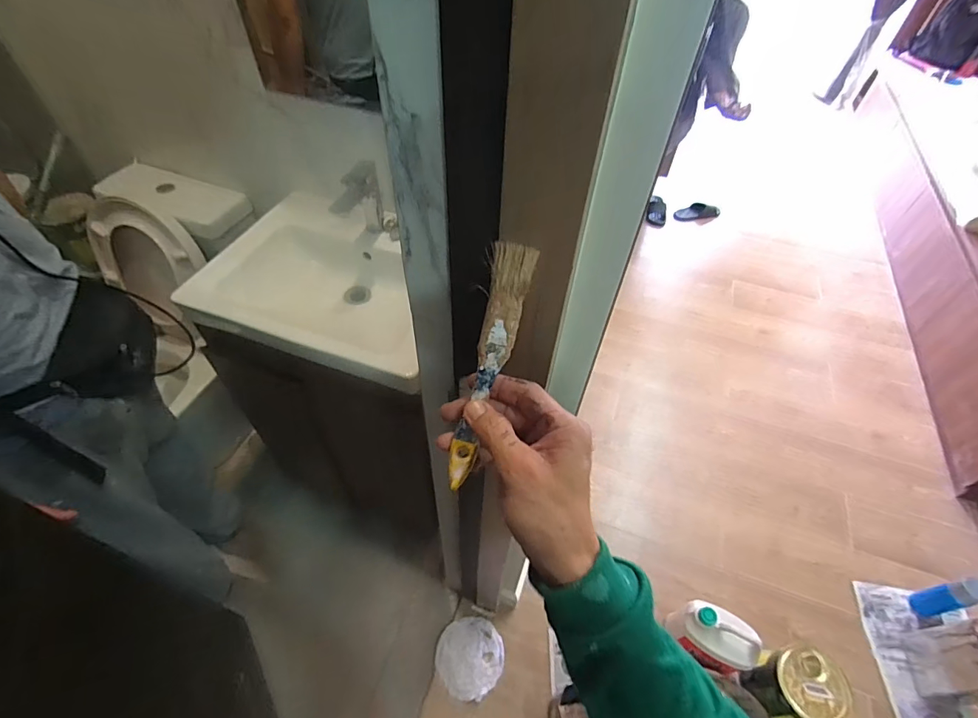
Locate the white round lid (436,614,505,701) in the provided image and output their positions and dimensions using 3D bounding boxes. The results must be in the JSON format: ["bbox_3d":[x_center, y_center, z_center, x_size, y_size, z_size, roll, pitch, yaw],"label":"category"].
[{"bbox_3d":[-0.055,0.826,1.289,0.185,0.021,0.185,-4,54,6],"label":"white round lid"}]

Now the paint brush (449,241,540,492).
[{"bbox_3d":[-0.002,0.004,0.330,0.029,0.010,0.174,15,92,10],"label":"paint brush"}]

